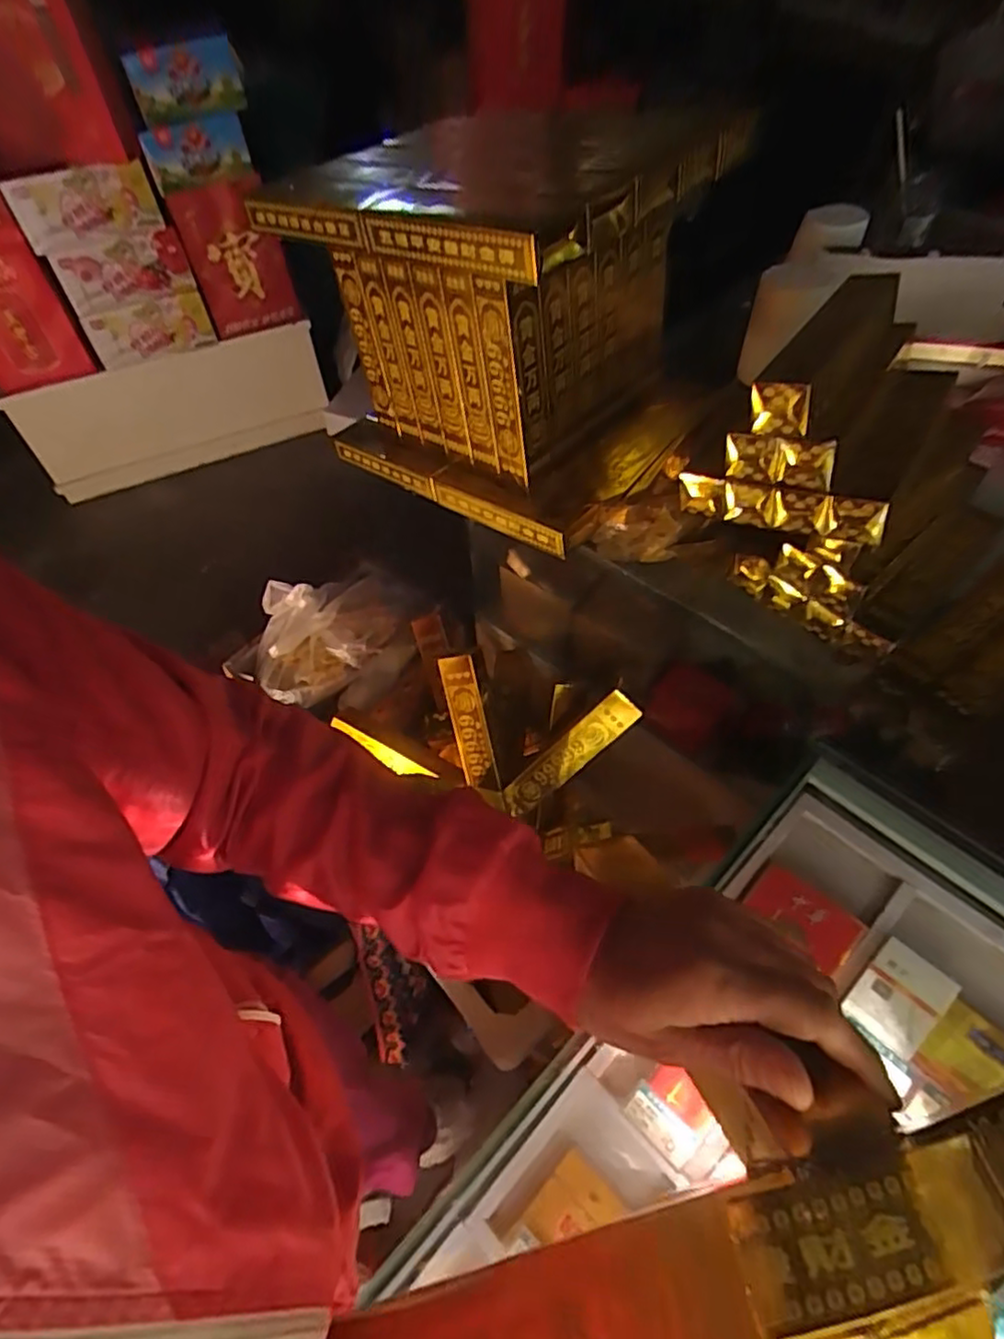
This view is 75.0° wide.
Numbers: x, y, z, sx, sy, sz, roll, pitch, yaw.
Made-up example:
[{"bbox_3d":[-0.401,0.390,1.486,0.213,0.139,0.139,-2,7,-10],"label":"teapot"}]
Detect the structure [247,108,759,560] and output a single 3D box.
[{"bbox_3d":[-0.002,-0.383,0.733,0.441,0.319,0.314,29,60,23],"label":"structure"}]

